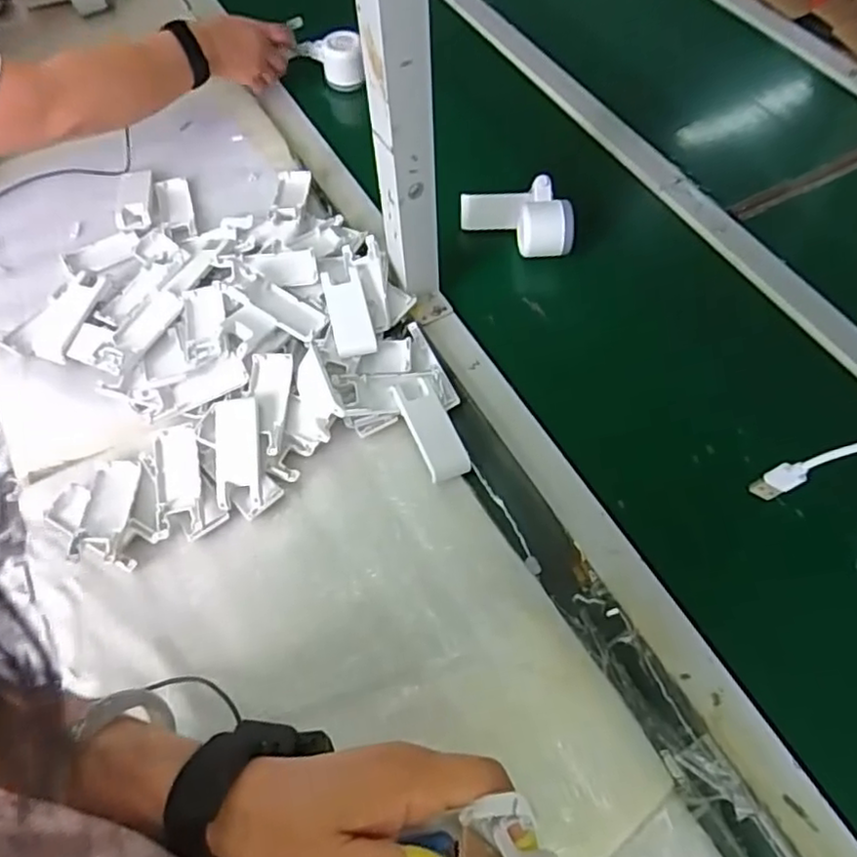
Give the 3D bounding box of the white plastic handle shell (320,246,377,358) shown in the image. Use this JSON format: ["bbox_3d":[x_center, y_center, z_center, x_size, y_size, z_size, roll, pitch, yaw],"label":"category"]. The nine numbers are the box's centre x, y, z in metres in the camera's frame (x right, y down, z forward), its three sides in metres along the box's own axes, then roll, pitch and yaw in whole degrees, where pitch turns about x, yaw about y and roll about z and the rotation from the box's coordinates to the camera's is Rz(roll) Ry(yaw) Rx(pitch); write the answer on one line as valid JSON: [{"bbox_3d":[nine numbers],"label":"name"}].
[{"bbox_3d":[-0.083,-0.126,0.656,0.040,0.021,0.130,-13,61,-6],"label":"white plastic handle shell"}]

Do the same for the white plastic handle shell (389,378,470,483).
[{"bbox_3d":[0.003,0.001,0.597,0.040,0.020,0.099,-22,62,-10],"label":"white plastic handle shell"}]

